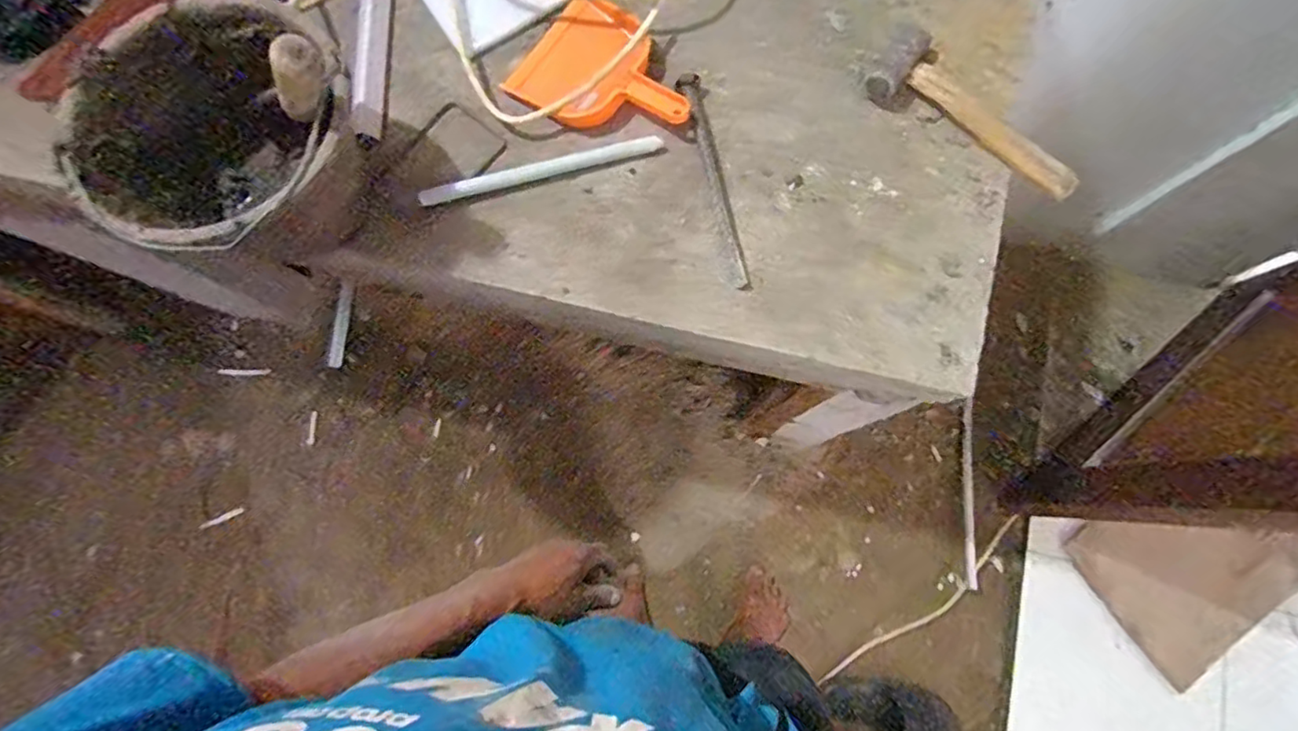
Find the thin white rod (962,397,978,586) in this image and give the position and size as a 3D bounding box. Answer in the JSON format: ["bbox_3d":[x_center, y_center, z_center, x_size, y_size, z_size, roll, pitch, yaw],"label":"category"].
[{"bbox_3d":[0.676,0.265,1.274,0.023,0.011,0.390,5,78,1],"label":"thin white rod"}]

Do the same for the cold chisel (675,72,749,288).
[{"bbox_3d":[0.072,-0.214,0.688,0.025,0.017,0.262,-12,78,-2],"label":"cold chisel"}]

